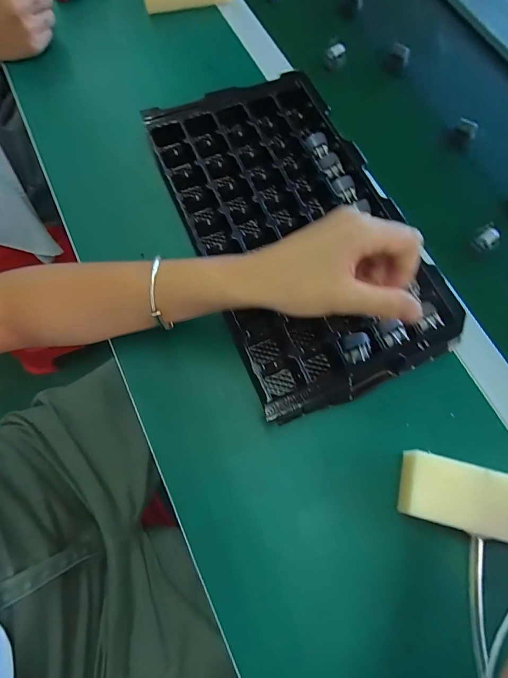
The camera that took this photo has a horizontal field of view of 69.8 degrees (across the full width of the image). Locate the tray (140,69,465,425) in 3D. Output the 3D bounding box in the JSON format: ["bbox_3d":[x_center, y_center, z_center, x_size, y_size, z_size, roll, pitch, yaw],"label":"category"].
[{"bbox_3d":[0.038,-0.115,0.375,0.198,0.035,0.357,-21,73,-9],"label":"tray"}]

